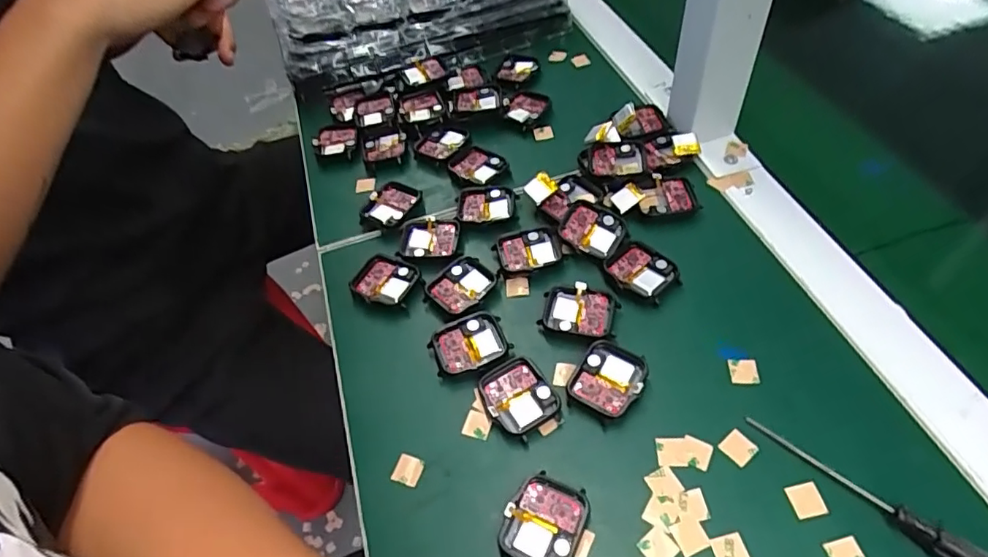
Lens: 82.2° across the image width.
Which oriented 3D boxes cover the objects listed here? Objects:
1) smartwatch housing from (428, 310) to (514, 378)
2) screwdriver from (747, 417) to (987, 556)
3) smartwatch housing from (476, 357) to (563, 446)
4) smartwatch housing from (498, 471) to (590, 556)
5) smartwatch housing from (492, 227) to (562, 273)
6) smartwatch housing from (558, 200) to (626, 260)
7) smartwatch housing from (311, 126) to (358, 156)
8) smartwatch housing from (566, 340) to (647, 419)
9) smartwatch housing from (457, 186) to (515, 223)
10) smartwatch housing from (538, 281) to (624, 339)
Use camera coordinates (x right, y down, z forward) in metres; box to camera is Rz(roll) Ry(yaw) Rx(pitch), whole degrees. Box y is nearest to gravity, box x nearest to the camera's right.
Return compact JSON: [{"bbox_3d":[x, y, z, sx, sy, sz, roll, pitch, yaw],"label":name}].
[{"bbox_3d":[-0.015,0.042,0.356,0.046,0.009,0.038,-15,52,-4],"label":"smartwatch housing"},{"bbox_3d":[0.188,0.108,0.275,0.012,0.015,0.131,-40,57,-22],"label":"screwdriver"},{"bbox_3d":[0.015,0.071,0.331,0.038,0.010,0.043,-27,53,-14],"label":"smartwatch housing"},{"bbox_3d":[0.025,0.126,0.287,0.037,0.011,0.045,20,57,21],"label":"smartwatch housing"},{"bbox_3d":[0.024,-0.021,0.397,0.044,0.007,0.031,-13,51,-3],"label":"smartwatch housing"},{"bbox_3d":[0.069,-0.036,0.396,0.041,0.012,0.040,15,55,18],"label":"smartwatch housing"},{"bbox_3d":[-0.140,-0.121,0.495,0.040,0.006,0.046,-10,51,-1],"label":"smartwatch housing"},{"bbox_3d":[0.067,0.058,0.332,0.038,0.009,0.045,23,58,23],"label":"smartwatch housing"},{"bbox_3d":[-0.006,-0.057,0.428,0.043,0.006,0.032,-8,51,1],"label":"smartwatch housing"},{"bbox_3d":[0.054,0.021,0.360,0.047,0.007,0.035,10,54,15],"label":"smartwatch housing"}]

